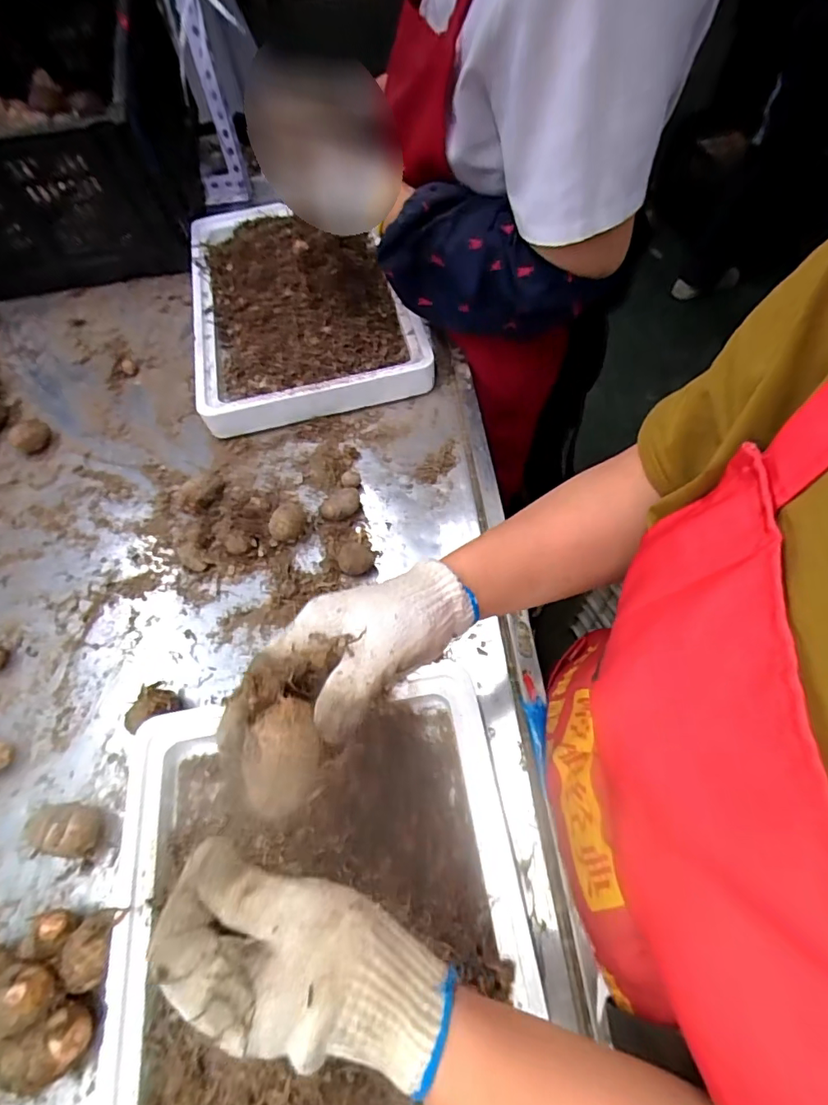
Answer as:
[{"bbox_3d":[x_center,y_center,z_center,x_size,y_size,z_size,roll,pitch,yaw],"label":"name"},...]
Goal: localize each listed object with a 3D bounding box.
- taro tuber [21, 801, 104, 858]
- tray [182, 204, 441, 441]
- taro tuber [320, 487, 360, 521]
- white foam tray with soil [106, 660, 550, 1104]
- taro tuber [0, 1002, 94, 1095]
[{"bbox_3d":[-0.300,0.236,0.444,0.066,0.039,0.040,2,62,6],"label":"taro tuber"},{"bbox_3d":[-0.170,-0.373,0.752,0.291,0.056,0.421,-15,61,-3],"label":"tray"},{"bbox_3d":[-0.084,-0.053,0.592,0.045,0.029,0.032,-24,62,-8],"label":"taro tuber"},{"bbox_3d":[-0.063,0.316,0.354,0.297,0.098,0.434,-9,61,0],"label":"white foam tray with soil"},{"bbox_3d":[-0.261,0.355,0.373,0.052,0.047,0.036,-32,64,-12],"label":"taro tuber"}]

